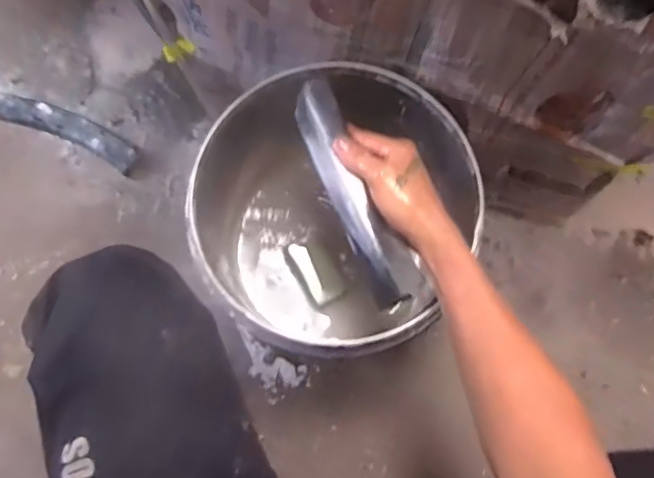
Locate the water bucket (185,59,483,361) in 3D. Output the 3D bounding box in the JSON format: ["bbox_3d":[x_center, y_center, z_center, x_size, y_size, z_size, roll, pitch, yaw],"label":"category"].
[{"bbox_3d":[-0.007,-0.030,0.744,0.289,0.302,0.281,0,77,-2],"label":"water bucket"}]

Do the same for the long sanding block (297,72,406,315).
[{"bbox_3d":[0.026,-0.045,0.574,0.034,0.053,0.230,-15,78,-30],"label":"long sanding block"}]

